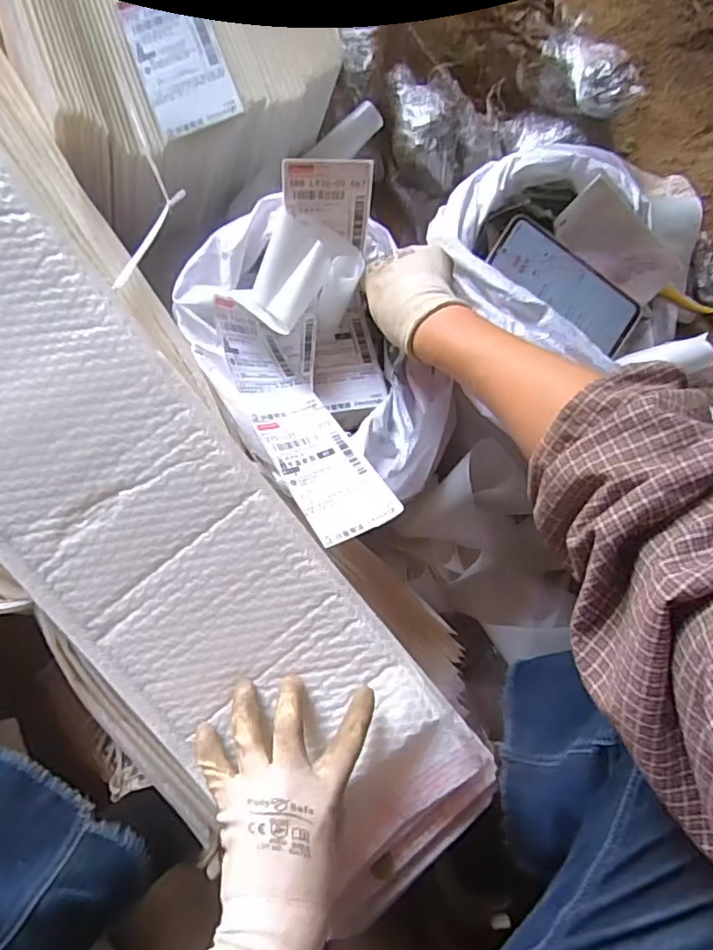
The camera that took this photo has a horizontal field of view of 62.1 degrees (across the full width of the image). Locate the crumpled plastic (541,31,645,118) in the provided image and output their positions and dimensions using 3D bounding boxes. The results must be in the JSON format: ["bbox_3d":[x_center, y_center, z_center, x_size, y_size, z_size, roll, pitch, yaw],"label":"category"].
[{"bbox_3d":[0.252,-0.440,0.640,0.058,0.044,0.127,-22,70,-8],"label":"crumpled plastic"}]

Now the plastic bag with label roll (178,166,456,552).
[{"bbox_3d":[-0.024,-0.109,0.523,0.203,0.108,0.287,-27,92,-8],"label":"plastic bag with label roll"}]

